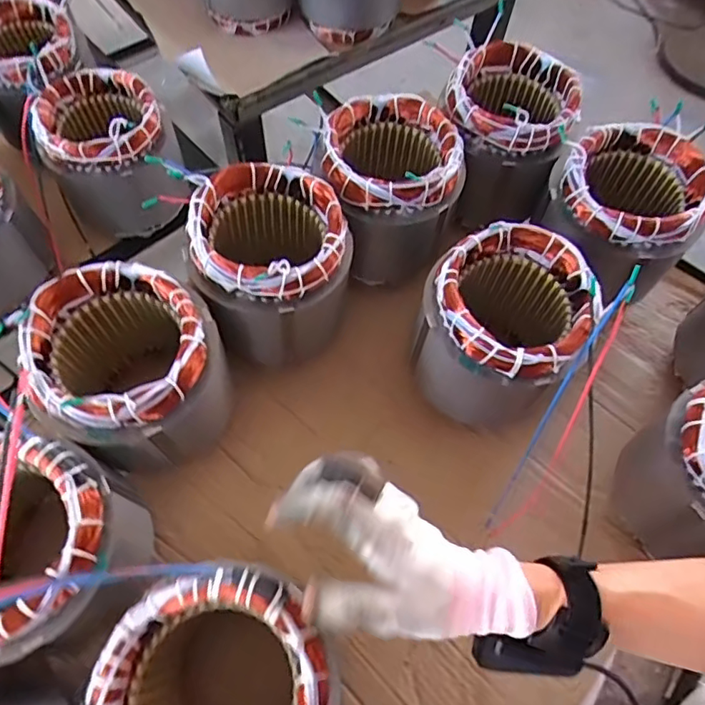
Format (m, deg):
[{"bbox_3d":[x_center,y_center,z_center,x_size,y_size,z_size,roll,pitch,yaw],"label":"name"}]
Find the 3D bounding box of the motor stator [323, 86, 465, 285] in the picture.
[{"bbox_3d":[0.041,-0.165,0.625,0.141,0.191,0.141,0,64,-2],"label":"motor stator"}]

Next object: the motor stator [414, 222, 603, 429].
[{"bbox_3d":[0.139,-0.019,0.544,0.139,0.174,0.132,1,64,-2],"label":"motor stator"}]

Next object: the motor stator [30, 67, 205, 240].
[{"bbox_3d":[-0.295,-0.241,0.704,0.150,0.163,0.137,1,64,-2],"label":"motor stator"}]

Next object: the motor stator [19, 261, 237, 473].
[{"bbox_3d":[-0.186,0.022,0.492,0.135,0.160,0.138,1,64,-2],"label":"motor stator"}]

